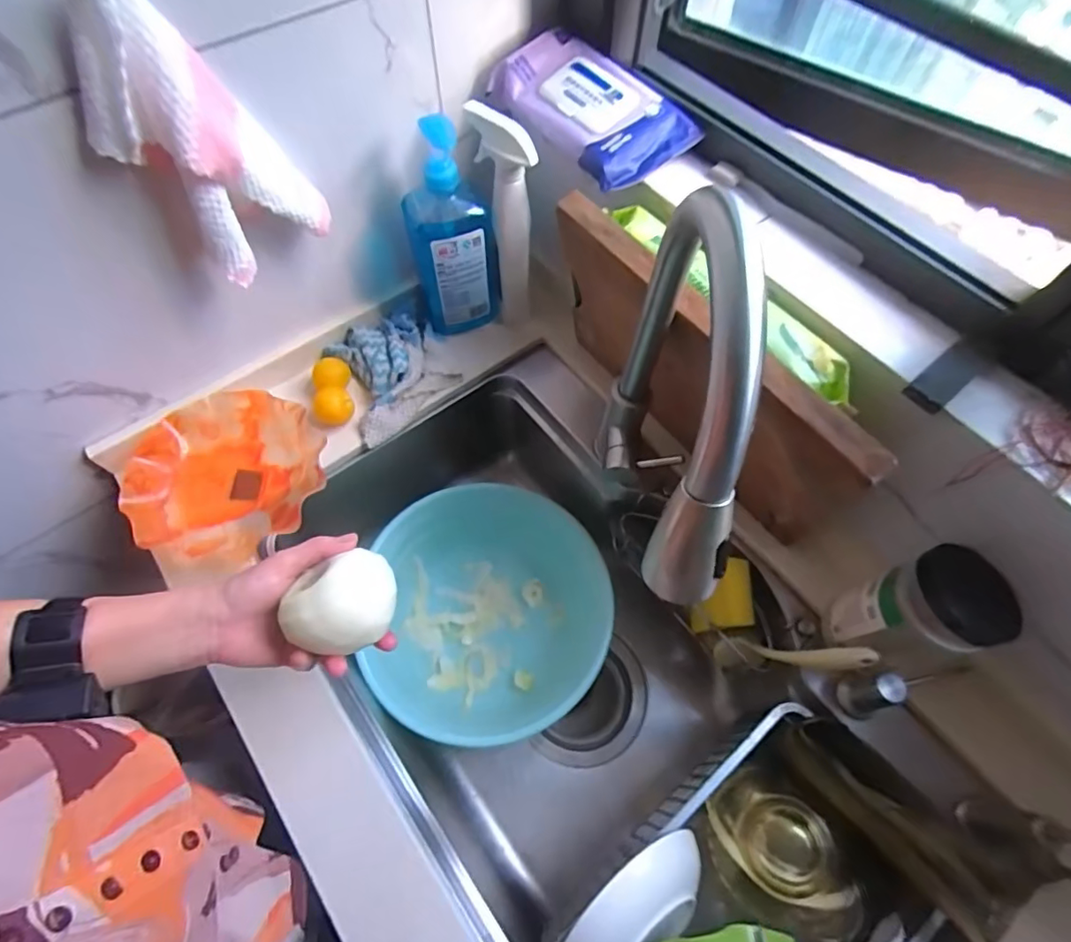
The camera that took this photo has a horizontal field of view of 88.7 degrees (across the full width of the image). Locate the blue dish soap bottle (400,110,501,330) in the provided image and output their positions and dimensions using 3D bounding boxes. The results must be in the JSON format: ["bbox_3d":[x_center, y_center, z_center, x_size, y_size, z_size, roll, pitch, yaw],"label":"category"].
[{"bbox_3d":[-0.100,-0.280,0.652,0.097,0.266,0.064,-13,63,-6],"label":"blue dish soap bottle"}]

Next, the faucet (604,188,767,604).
[{"bbox_3d":[0.100,-0.026,0.425,0.047,0.322,0.248,3,62,2],"label":"faucet"}]

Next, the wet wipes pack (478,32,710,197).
[{"bbox_3d":[0.055,-0.380,0.572,0.102,0.053,0.210,-35,67,-17],"label":"wet wipes pack"}]

